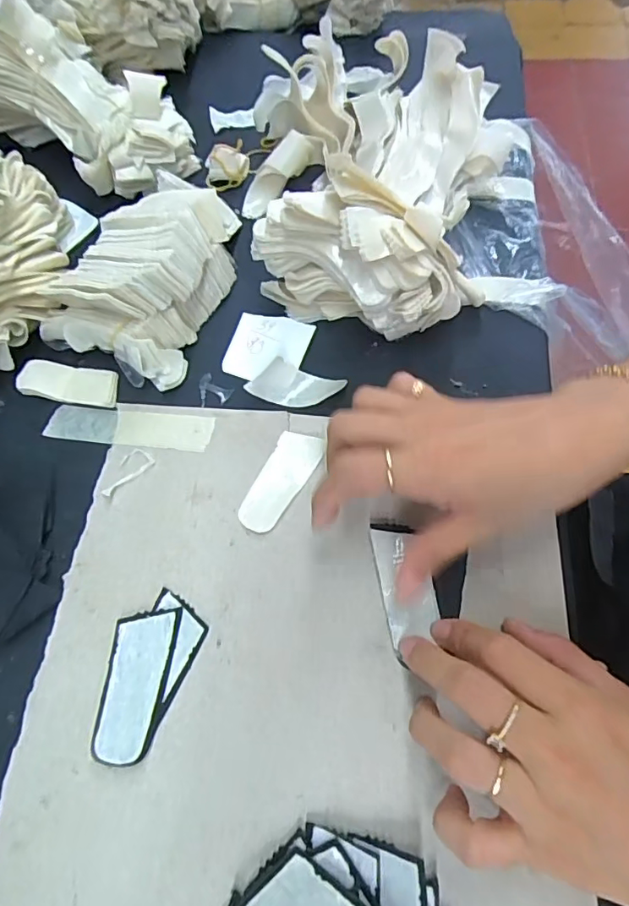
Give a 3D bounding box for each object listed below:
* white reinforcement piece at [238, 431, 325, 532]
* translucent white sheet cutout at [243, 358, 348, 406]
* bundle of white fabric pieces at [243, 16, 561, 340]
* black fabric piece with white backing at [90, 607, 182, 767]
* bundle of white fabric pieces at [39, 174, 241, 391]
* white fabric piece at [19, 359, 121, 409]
[{"bbox_3d":[-0.020,0.016,0.311,0.027,0.004,0.065,23,72,18],"label":"white reinforcement piece"},{"bbox_3d":[-0.010,-0.045,0.333,0.057,0.012,0.029,10,65,7],"label":"translucent white sheet cutout"},{"bbox_3d":[0.052,-0.196,0.366,0.198,0.081,0.239,-7,64,-1],"label":"bundle of white fabric pieces"},{"bbox_3d":[-0.090,0.116,0.265,0.032,0.005,0.071,2,65,3],"label":"black fabric piece with white backing"},{"bbox_3d":[-0.102,-0.131,0.354,0.092,0.057,0.156,23,68,13],"label":"bundle of white fabric pieces"},{"bbox_3d":[-0.162,-0.046,0.345,0.068,0.007,0.025,8,65,6],"label":"white fabric piece"}]

